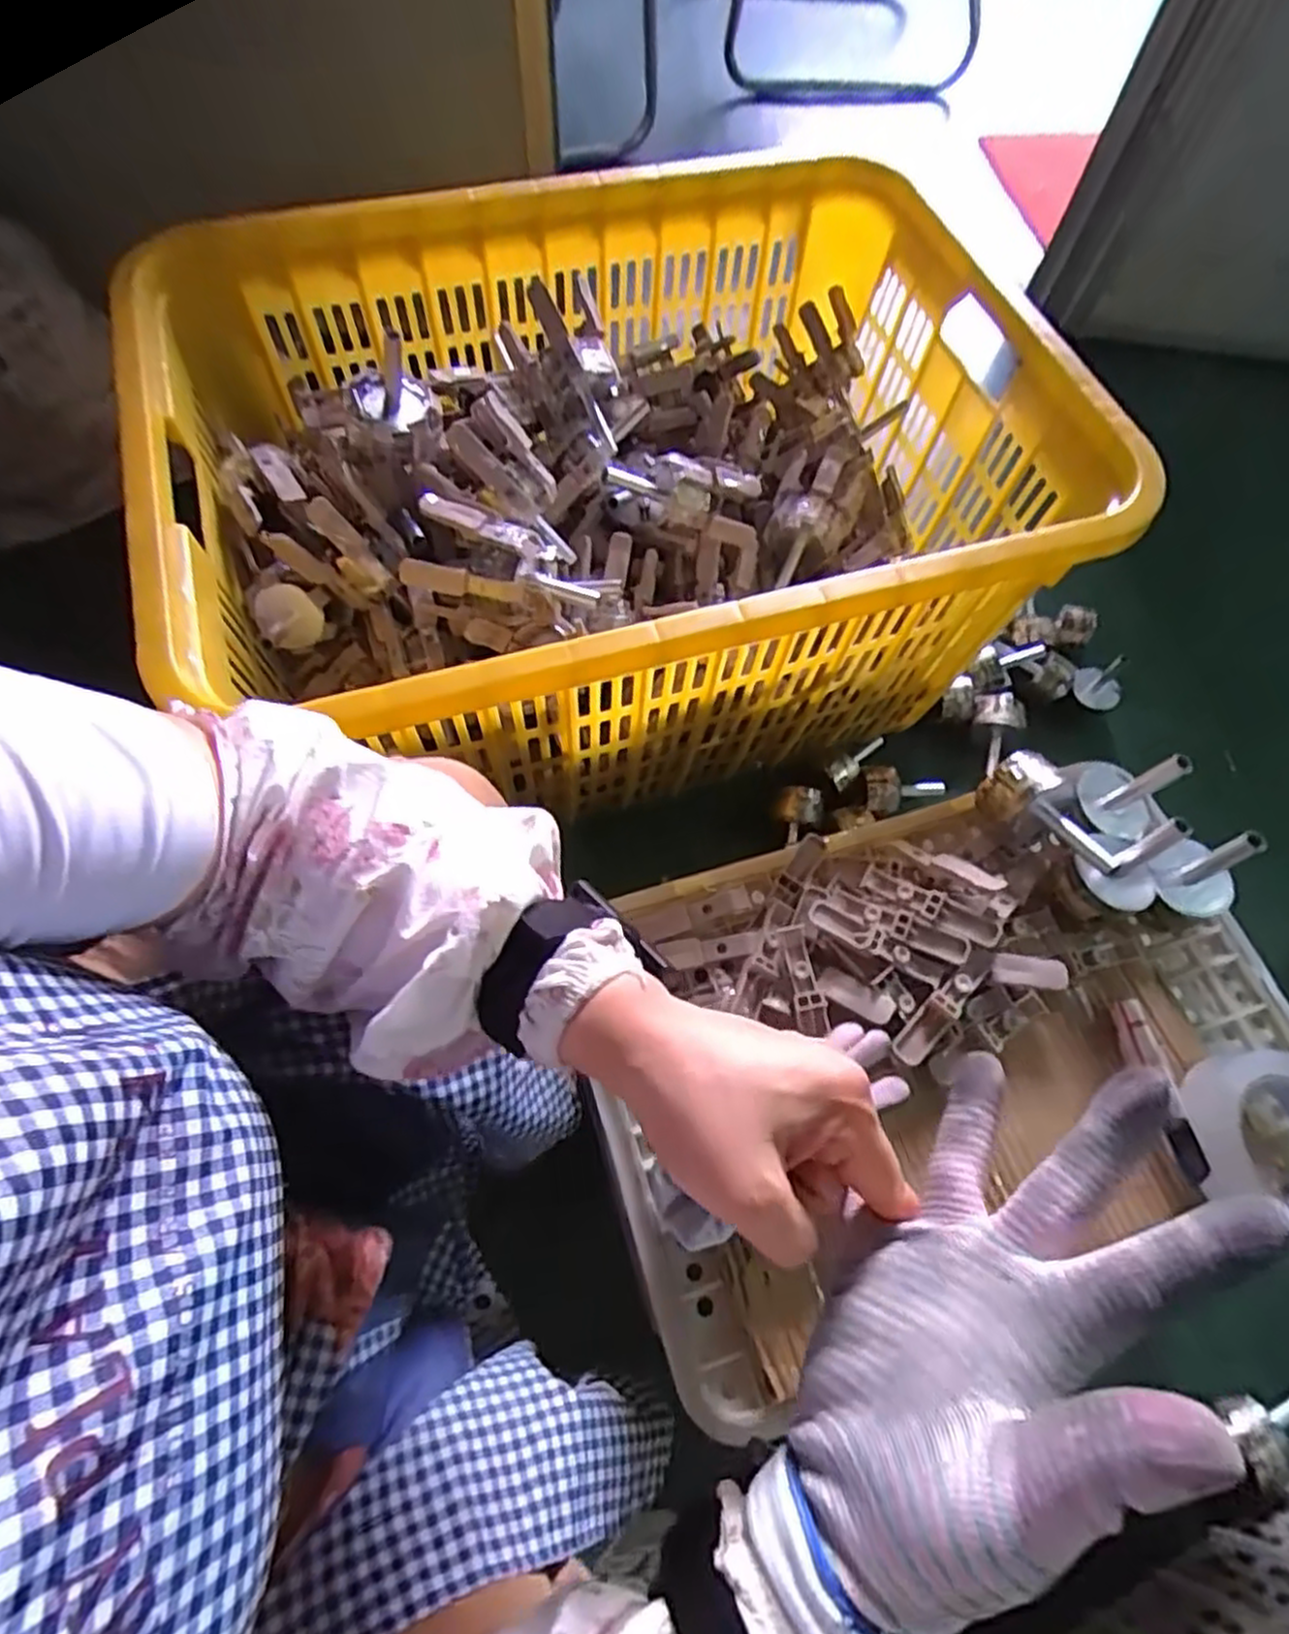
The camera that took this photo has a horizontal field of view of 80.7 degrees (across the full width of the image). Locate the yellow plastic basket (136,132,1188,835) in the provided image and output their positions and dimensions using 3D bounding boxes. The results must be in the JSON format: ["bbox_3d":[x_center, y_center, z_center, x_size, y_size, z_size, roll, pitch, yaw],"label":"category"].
[{"bbox_3d":[-0.047,-0.350,0.848,0.865,0.357,0.668,-14,67,-9],"label":"yellow plastic basket"}]

